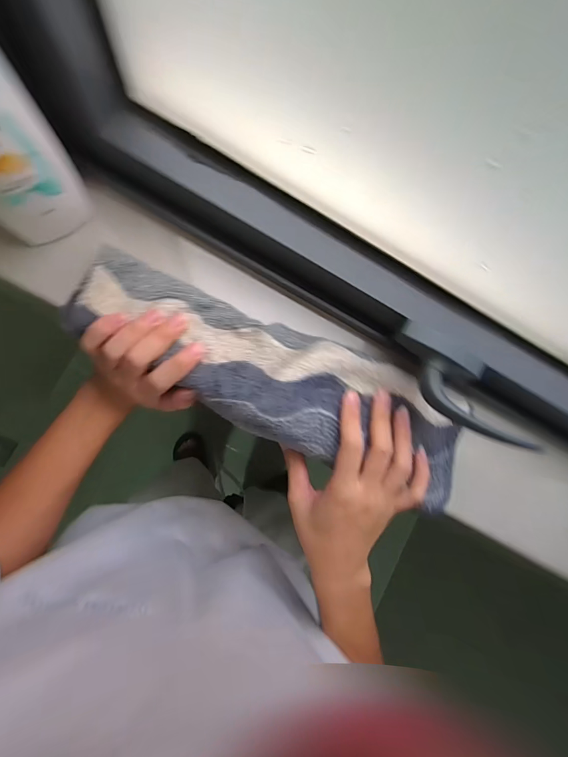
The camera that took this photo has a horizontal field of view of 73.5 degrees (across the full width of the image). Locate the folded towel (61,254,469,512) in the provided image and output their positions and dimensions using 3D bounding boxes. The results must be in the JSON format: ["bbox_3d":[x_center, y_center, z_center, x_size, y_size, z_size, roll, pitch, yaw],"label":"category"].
[{"bbox_3d":[0.000,0.001,0.327,0.359,0.026,0.099,26,81,-7],"label":"folded towel"}]

